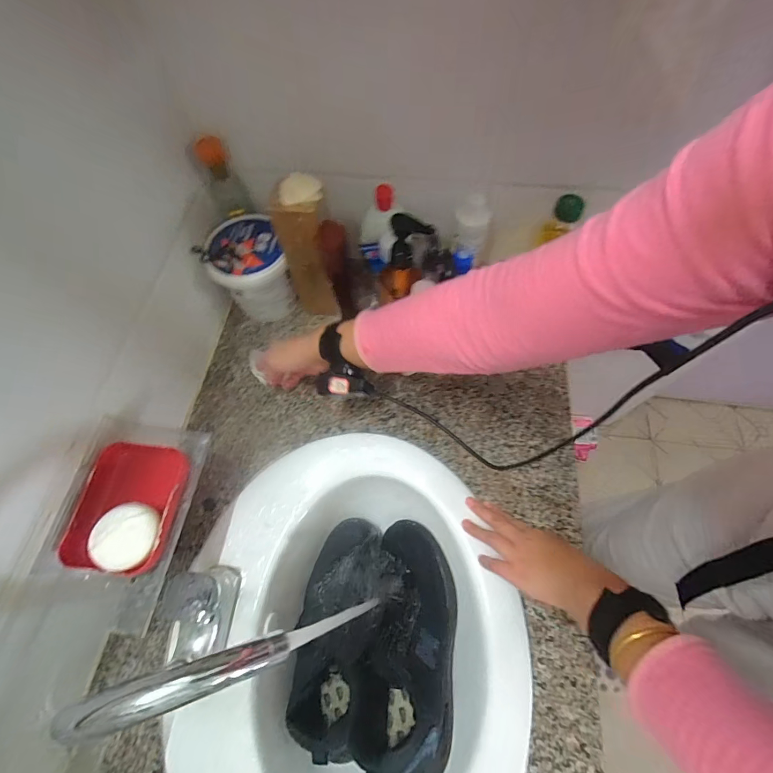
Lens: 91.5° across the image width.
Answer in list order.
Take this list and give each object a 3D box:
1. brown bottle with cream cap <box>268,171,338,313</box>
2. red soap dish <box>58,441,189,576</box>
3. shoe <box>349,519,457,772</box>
[{"bbox_3d":[-0.115,-0.195,0.588,0.077,0.250,0.052,-17,66,-6],"label":"brown bottle with cream cap"},{"bbox_3d":[-0.282,0.128,0.413,0.107,0.027,0.131,5,65,4],"label":"red soap dish"},{"bbox_3d":[0.030,0.314,0.478,0.117,0.086,0.271,6,51,5],"label":"shoe"}]

